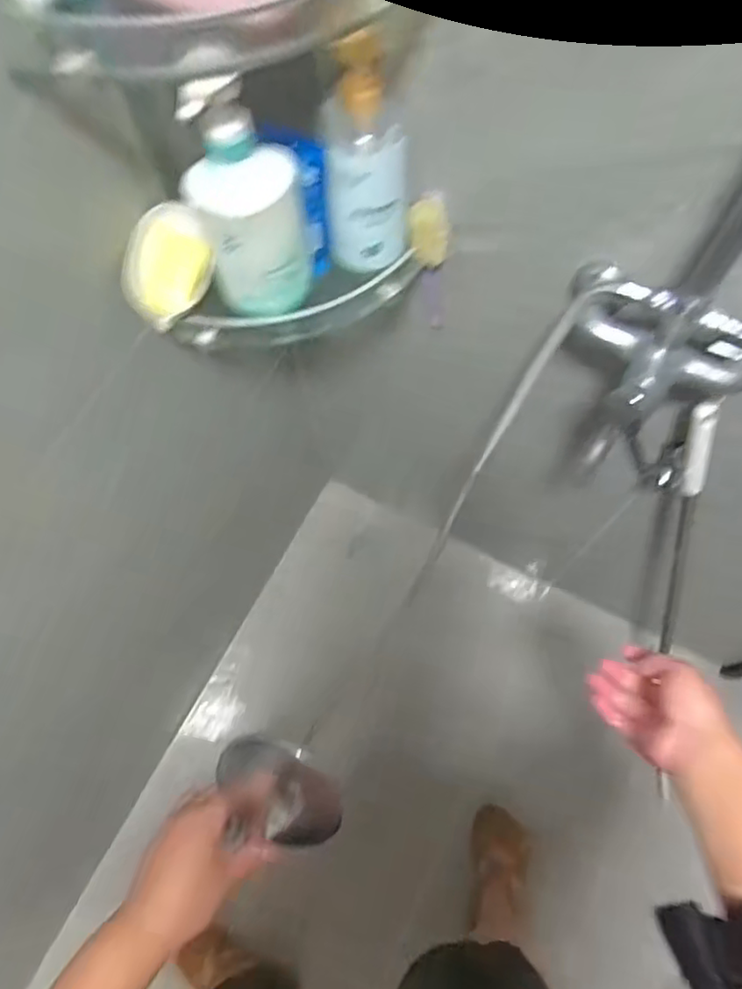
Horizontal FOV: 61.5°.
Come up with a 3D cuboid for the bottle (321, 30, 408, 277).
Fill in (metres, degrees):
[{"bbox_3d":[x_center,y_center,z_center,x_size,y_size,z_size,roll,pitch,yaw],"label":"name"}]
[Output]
[{"bbox_3d":[-0.007,-0.300,0.582,0.082,0.195,0.074,0,68,2],"label":"bottle"}]

